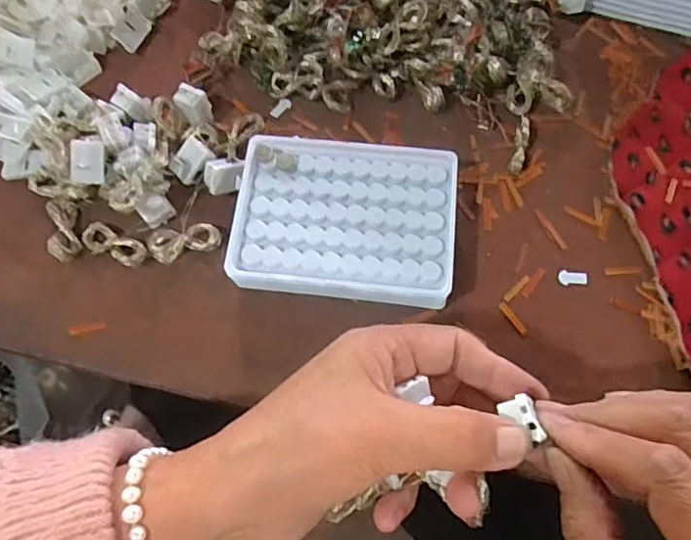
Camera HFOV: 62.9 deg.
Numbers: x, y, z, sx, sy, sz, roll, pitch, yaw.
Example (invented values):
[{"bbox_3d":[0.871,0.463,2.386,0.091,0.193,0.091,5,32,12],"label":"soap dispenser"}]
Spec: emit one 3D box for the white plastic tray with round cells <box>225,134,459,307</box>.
[{"bbox_3d":[0.001,-0.029,0.355,0.130,0.033,0.099,5,70,4],"label":"white plastic tray with round cells"}]

